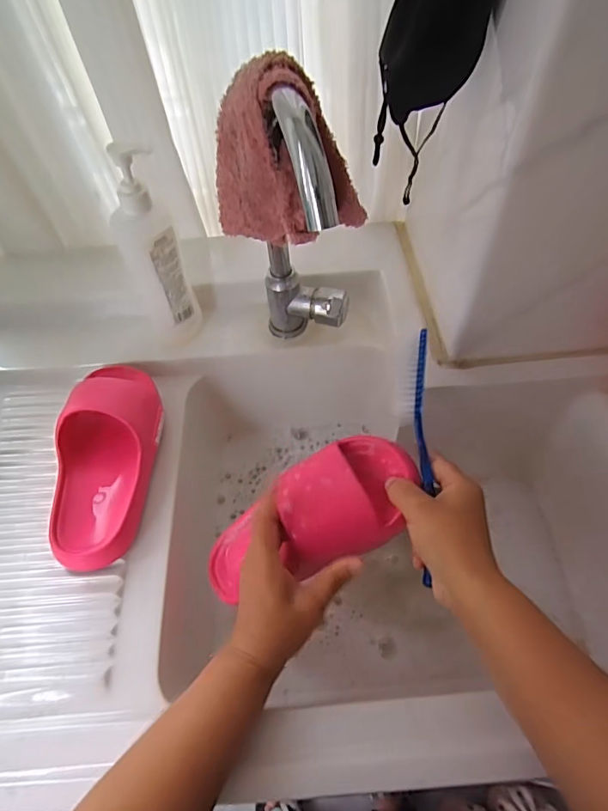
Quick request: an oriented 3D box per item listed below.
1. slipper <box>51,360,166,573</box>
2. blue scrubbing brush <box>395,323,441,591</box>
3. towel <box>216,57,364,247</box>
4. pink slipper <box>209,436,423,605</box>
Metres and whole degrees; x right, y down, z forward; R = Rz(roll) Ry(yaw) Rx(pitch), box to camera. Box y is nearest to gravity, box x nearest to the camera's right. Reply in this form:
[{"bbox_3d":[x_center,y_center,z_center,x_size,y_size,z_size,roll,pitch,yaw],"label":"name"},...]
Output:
[{"bbox_3d":[-0.207,0.046,0.512,0.093,0.056,0.239,-5,56,0],"label":"slipper"},{"bbox_3d":[0.099,0.034,0.425,0.032,0.013,0.223,-1,70,3],"label":"blue scrubbing brush"},{"bbox_3d":[-0.024,-0.193,0.391,0.127,0.137,0.082,10,58,10],"label":"towel"},{"bbox_3d":[-0.012,0.105,0.443,0.229,0.057,0.095,-34,53,23],"label":"pink slipper"}]

